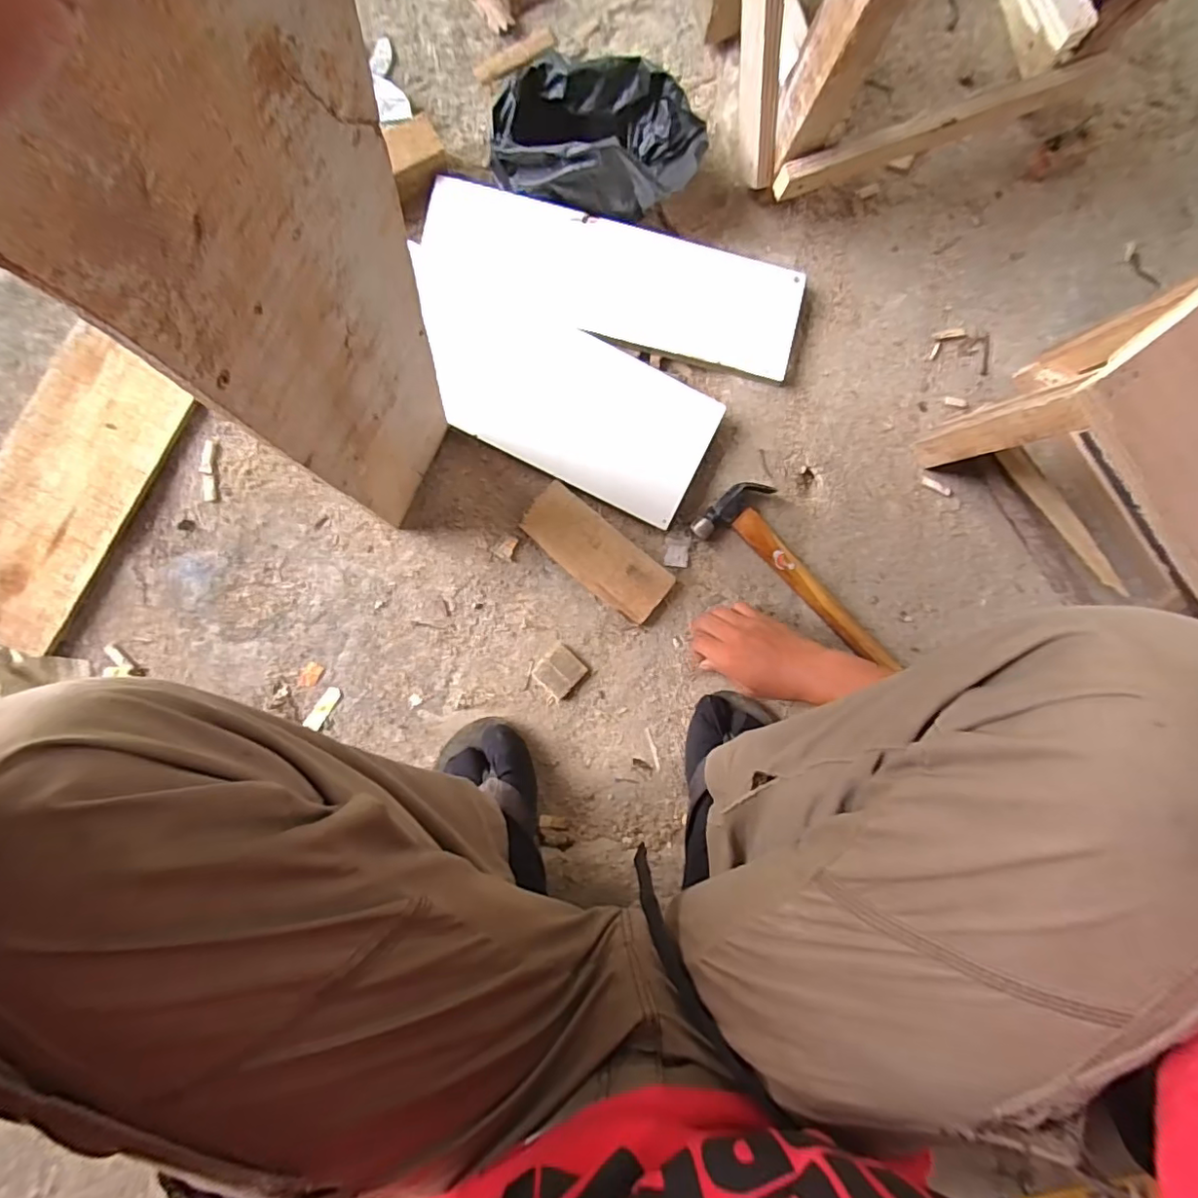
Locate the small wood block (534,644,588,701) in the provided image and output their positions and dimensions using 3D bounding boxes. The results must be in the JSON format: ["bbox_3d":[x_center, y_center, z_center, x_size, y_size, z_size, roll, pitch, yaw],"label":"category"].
[{"bbox_3d":[-0.042,0.079,0.611,0.043,0.016,0.047,44,87,-5],"label":"small wood block"}]

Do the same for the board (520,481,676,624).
[{"bbox_3d":[-0.002,-0.048,0.610,0.170,0.019,0.066,39,88,-5],"label":"board"}]

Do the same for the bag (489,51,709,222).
[{"bbox_3d":[-0.003,-0.466,0.568,0.204,0.086,0.126,18,90,-5],"label":"bag"}]

